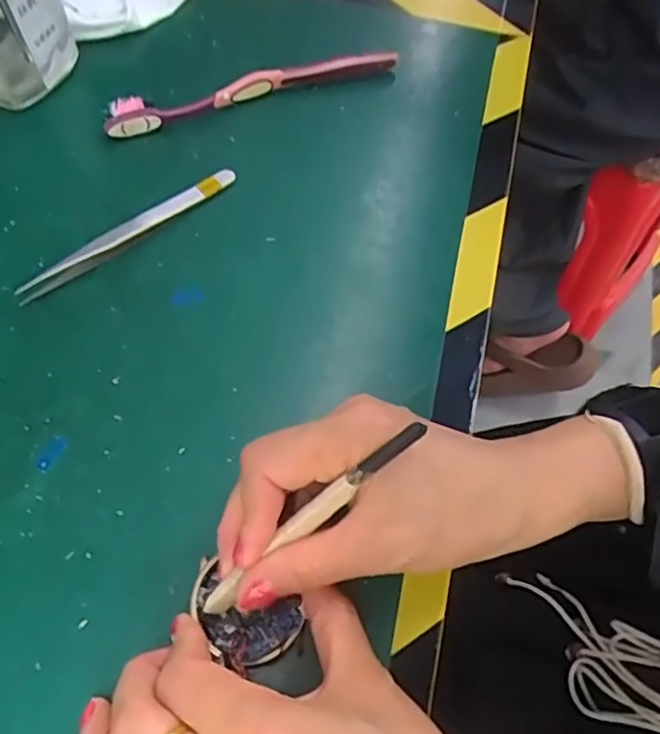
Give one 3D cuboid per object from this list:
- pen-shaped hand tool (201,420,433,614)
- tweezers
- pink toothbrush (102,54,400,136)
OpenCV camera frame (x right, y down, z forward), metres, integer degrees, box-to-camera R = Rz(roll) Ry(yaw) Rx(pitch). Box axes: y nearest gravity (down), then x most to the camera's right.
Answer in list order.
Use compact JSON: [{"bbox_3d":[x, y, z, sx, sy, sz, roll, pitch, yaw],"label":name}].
[{"bbox_3d":[-0.008,0.055,0.230,0.102,0.004,0.008,-43,68,14],"label":"pen-shaped hand tool"},{"bbox_3d":[-0.101,-0.070,0.338,0.127,0.008,0.008,-38,70,-21],"label":"tweezers"},{"bbox_3d":[-0.043,-0.164,0.389,0.177,0.017,0.016,-19,65,-13],"label":"pink toothbrush"}]

